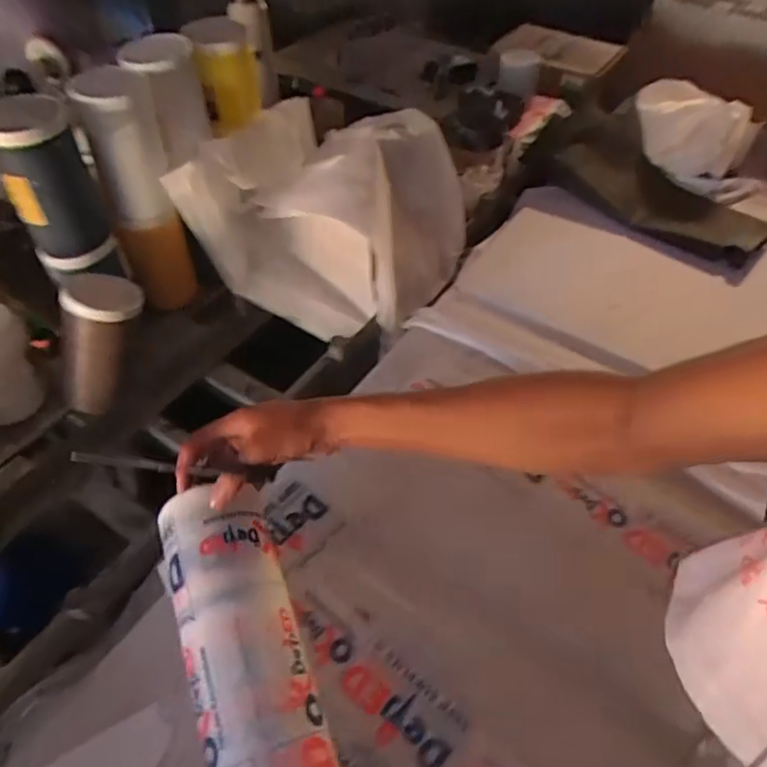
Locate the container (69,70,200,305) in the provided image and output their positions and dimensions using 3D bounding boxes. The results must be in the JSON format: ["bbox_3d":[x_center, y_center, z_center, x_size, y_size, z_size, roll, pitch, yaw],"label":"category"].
[{"bbox_3d":[-0.326,-0.252,0.822,0.086,0.311,0.083,-13,52,-13],"label":"container"}]

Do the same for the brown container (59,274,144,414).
[{"bbox_3d":[-0.383,-0.048,0.805,0.088,0.184,0.094,36,30,24],"label":"brown container"}]

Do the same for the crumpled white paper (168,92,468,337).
[{"bbox_3d":[-0.066,-0.271,0.952,0.336,0.223,0.329,18,52,13],"label":"crumpled white paper"}]

